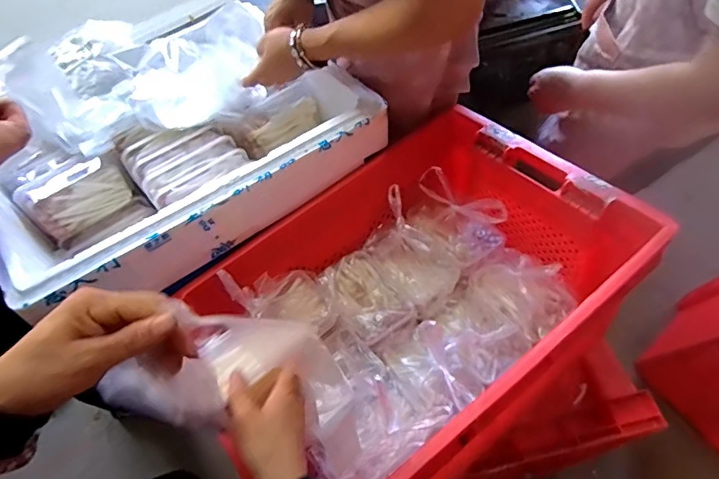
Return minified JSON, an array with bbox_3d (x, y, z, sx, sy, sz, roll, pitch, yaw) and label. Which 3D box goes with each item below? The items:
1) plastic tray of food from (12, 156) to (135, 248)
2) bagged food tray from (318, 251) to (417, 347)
[{"bbox_3d":[-0.482,-0.072,0.835,0.157,0.111,0.032,-37,40,-15],"label":"plastic tray of food"},{"bbox_3d":[0.006,0.099,0.832,0.113,0.049,0.161,-36,70,-16],"label":"bagged food tray"}]

